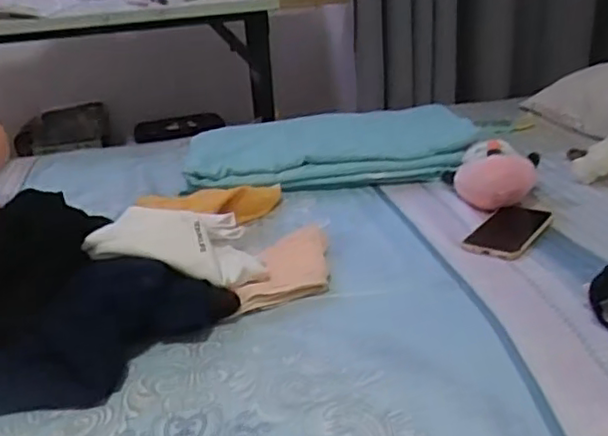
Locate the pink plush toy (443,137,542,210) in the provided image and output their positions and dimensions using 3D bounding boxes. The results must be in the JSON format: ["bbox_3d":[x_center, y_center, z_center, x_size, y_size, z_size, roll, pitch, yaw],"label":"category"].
[{"bbox_3d":[0.272,-0.068,0.958,0.138,0.080,0.101,6,26,20],"label":"pink plush toy"}]

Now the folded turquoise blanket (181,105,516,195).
[{"bbox_3d":[0.050,-0.119,1.111,0.493,0.075,0.214,-3,25,1],"label":"folded turquoise blanket"}]

